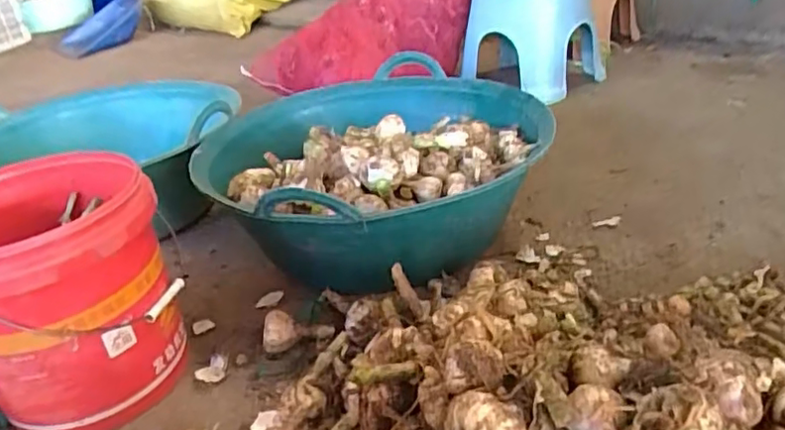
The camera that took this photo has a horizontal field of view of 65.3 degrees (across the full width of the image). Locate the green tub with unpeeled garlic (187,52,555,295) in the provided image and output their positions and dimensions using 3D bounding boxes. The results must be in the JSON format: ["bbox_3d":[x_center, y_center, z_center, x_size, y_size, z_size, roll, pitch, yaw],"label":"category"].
[{"bbox_3d":[-0.019,-0.068,0.991,0.533,0.209,0.523,-5,28,3],"label":"green tub with unpeeled garlic"}]

